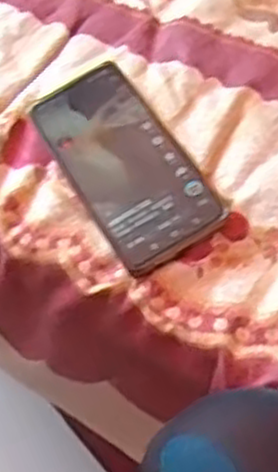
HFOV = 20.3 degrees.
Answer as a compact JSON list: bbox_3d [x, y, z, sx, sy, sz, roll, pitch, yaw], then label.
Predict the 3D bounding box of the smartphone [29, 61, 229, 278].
[{"bbox_3d":[-0.011,-0.053,0.535,0.076,0.008,0.164,-31,59,-4],"label":"smartphone"}]

